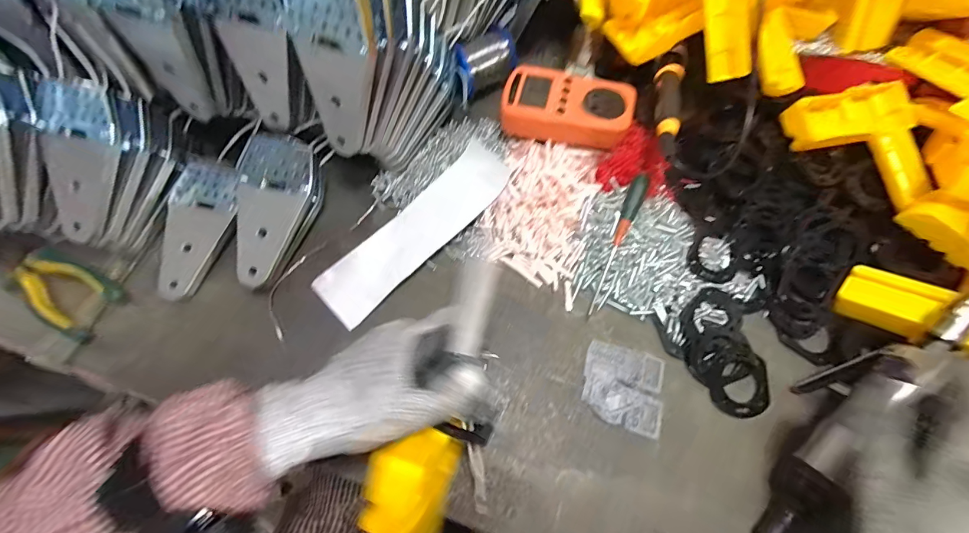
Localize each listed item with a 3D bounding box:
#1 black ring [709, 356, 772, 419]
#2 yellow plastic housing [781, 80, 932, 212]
[{"bbox_3d":[0.226,0.106,0.366,0.049,0.010,0.052,0,68,0],"label":"black ring"},{"bbox_3d":[0.361,-0.113,0.393,0.117,0.033,0.119,-18,69,-7],"label":"yellow plastic housing"}]

